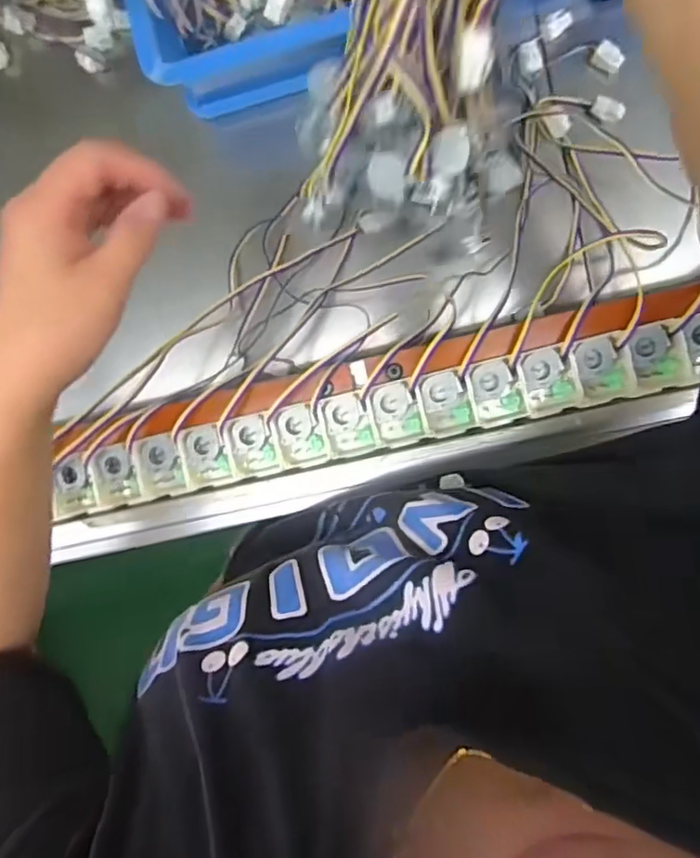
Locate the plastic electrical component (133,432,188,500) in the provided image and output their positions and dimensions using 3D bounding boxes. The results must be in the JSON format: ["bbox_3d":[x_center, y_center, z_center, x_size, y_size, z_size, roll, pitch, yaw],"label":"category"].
[{"bbox_3d":[-0.137,0.028,0.444,0.035,0.032,0.048,-12,94,6],"label":"plastic electrical component"}]

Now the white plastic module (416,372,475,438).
[{"bbox_3d":[0.067,-0.017,0.422,0.034,0.028,0.045,-19,94,7],"label":"white plastic module"}]

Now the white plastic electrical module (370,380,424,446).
[{"bbox_3d":[0.033,-0.011,0.424,0.030,0.024,0.045,-15,94,6],"label":"white plastic electrical module"}]

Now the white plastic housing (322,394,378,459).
[{"bbox_3d":[0.000,-0.003,0.426,0.033,0.017,0.043,-11,94,6],"label":"white plastic housing"}]

